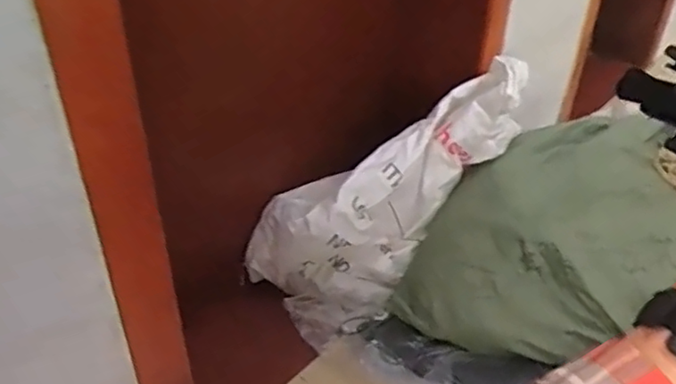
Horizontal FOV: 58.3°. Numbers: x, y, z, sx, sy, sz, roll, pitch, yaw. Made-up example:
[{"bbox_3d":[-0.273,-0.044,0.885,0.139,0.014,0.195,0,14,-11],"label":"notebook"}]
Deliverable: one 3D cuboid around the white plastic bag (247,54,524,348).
[{"bbox_3d":[0.117,0.009,1.219,0.688,0.277,0.197,-45,41,7],"label":"white plastic bag"}]

